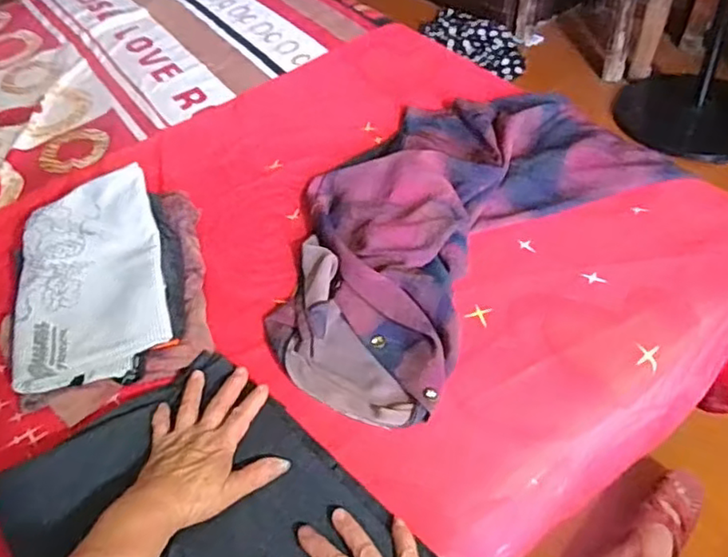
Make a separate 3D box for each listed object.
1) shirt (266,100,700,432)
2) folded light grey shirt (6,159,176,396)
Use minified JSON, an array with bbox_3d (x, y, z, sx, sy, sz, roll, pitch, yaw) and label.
[{"bbox_3d":[0.107,-0.091,0.801,0.577,0.041,0.347,-36,53,-25],"label":"shirt"},{"bbox_3d":[-0.312,-0.005,0.713,0.165,0.023,0.256,-20,55,-5],"label":"folded light grey shirt"}]

